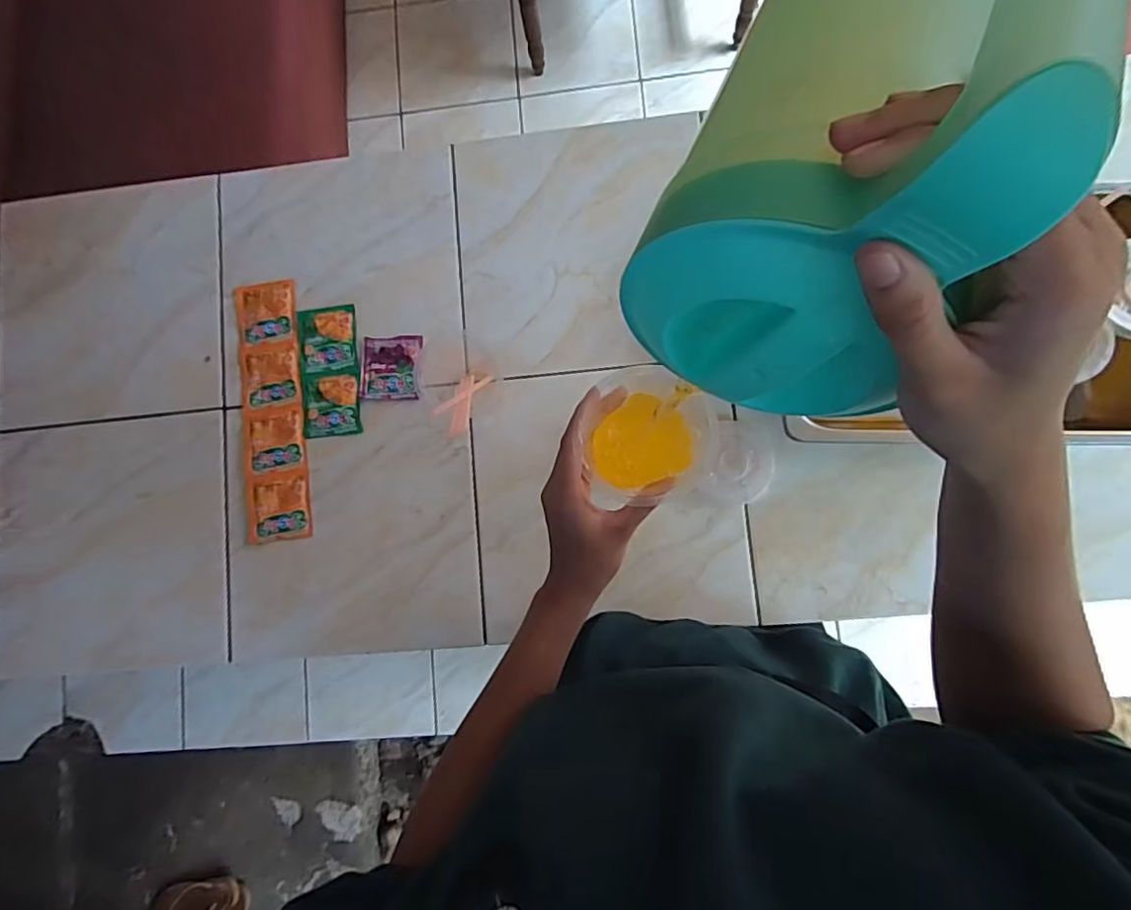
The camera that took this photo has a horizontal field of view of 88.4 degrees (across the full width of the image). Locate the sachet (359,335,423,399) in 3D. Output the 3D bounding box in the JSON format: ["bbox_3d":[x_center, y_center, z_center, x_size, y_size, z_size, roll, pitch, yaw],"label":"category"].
[{"bbox_3d":[-0.203,-0.102,0.681,0.069,0.006,0.076,1,85,4],"label":"sachet"}]

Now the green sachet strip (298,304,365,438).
[{"bbox_3d":[-0.277,-0.099,0.683,0.069,0.005,0.153,-6,84,4],"label":"green sachet strip"}]

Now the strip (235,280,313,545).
[{"bbox_3d":[-0.345,-0.053,0.682,0.074,0.009,0.302,-7,84,3],"label":"strip"}]

